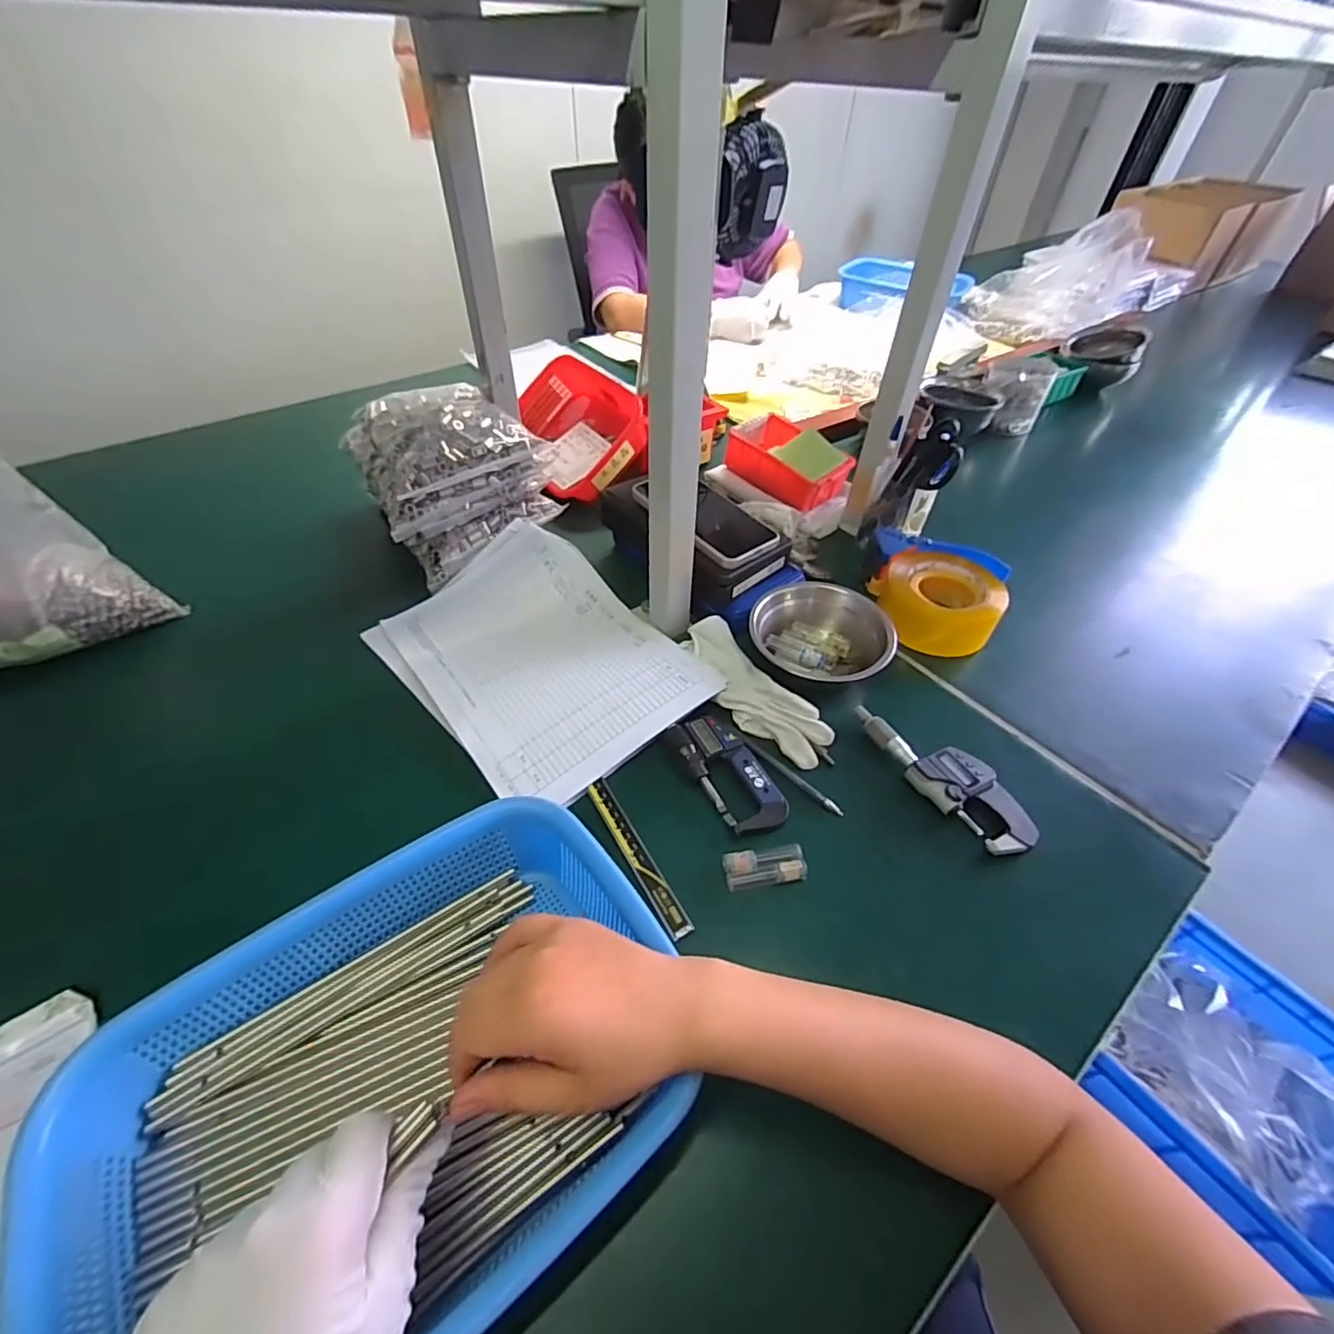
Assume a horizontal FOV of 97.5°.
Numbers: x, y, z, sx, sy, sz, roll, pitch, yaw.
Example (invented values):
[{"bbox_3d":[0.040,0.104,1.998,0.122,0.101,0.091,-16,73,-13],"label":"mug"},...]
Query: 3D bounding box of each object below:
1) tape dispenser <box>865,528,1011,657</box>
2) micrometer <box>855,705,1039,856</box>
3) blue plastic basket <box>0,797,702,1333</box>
[{"bbox_3d":[0.282,-0.080,0.608,0.131,0.051,0.128,8,47,5],"label":"tape dispenser"},{"bbox_3d":[0.225,0.082,0.477,0.056,0.021,0.157,-26,53,-24],"label":"micrometer"},{"bbox_3d":[-0.133,0.212,0.306,0.282,0.078,0.210,-32,56,-26],"label":"blue plastic basket"}]

